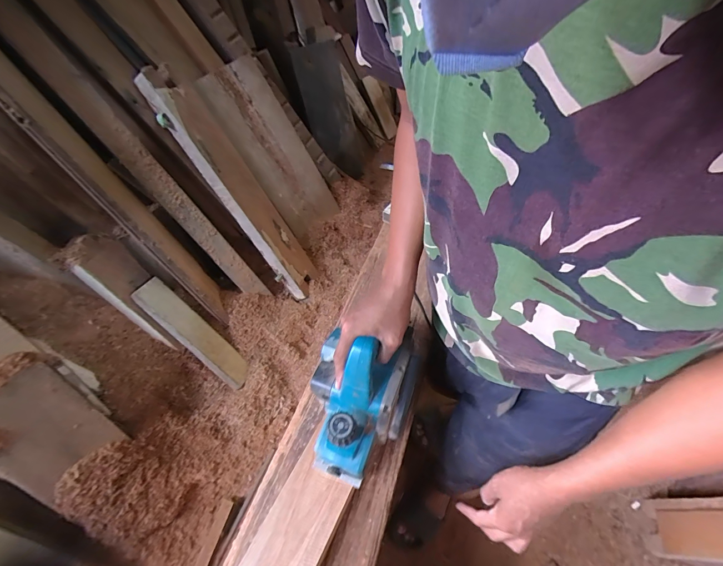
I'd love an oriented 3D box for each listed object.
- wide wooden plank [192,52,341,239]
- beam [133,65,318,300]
[{"bbox_3d":[-0.309,-0.469,1.245,0.032,0.629,0.304,-3,44,37],"label":"wide wooden plank"},{"bbox_3d":[-0.379,-0.293,1.108,0.055,0.795,0.175,2,42,47],"label":"beam"}]

